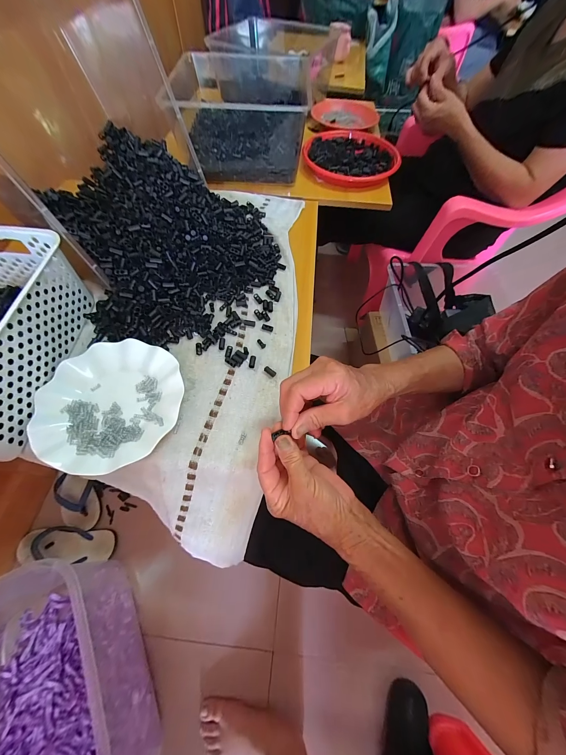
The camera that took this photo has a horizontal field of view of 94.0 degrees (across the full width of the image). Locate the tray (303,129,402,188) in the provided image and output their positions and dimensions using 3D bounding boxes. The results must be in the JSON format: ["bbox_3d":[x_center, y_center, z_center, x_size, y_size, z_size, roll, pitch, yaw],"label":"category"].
[{"bbox_3d":[0.176,-0.573,0.678,0.228,0.029,0.257,14,62,4],"label":"tray"}]

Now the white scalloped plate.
[{"bbox_3d":[-0.232,0.033,0.359,0.182,0.018,0.180,1,62,-2],"label":"white scalloped plate"}]

